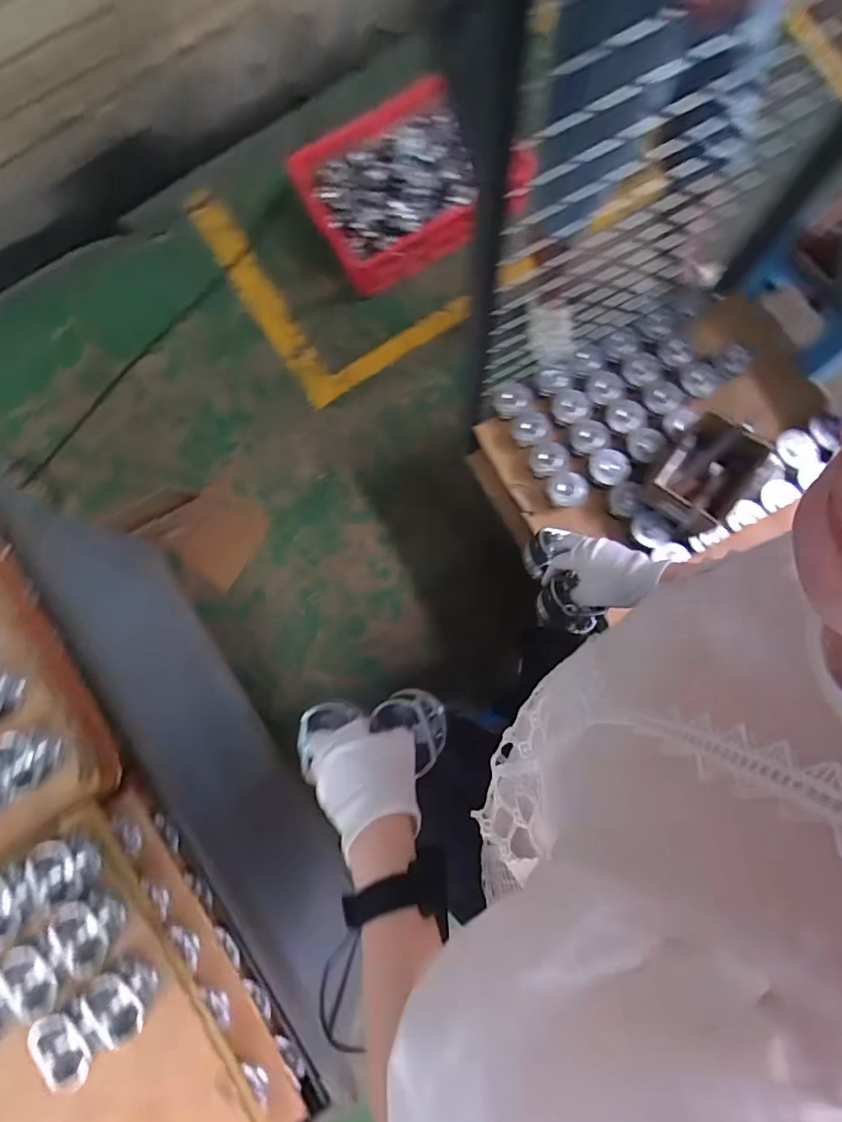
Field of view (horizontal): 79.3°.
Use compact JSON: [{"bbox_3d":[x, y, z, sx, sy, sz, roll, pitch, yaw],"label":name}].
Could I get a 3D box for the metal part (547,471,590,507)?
[{"bbox_3d":[0.308,-0.150,1.071,0.079,0.050,0.072,0,82,1],"label":"metal part"}]

